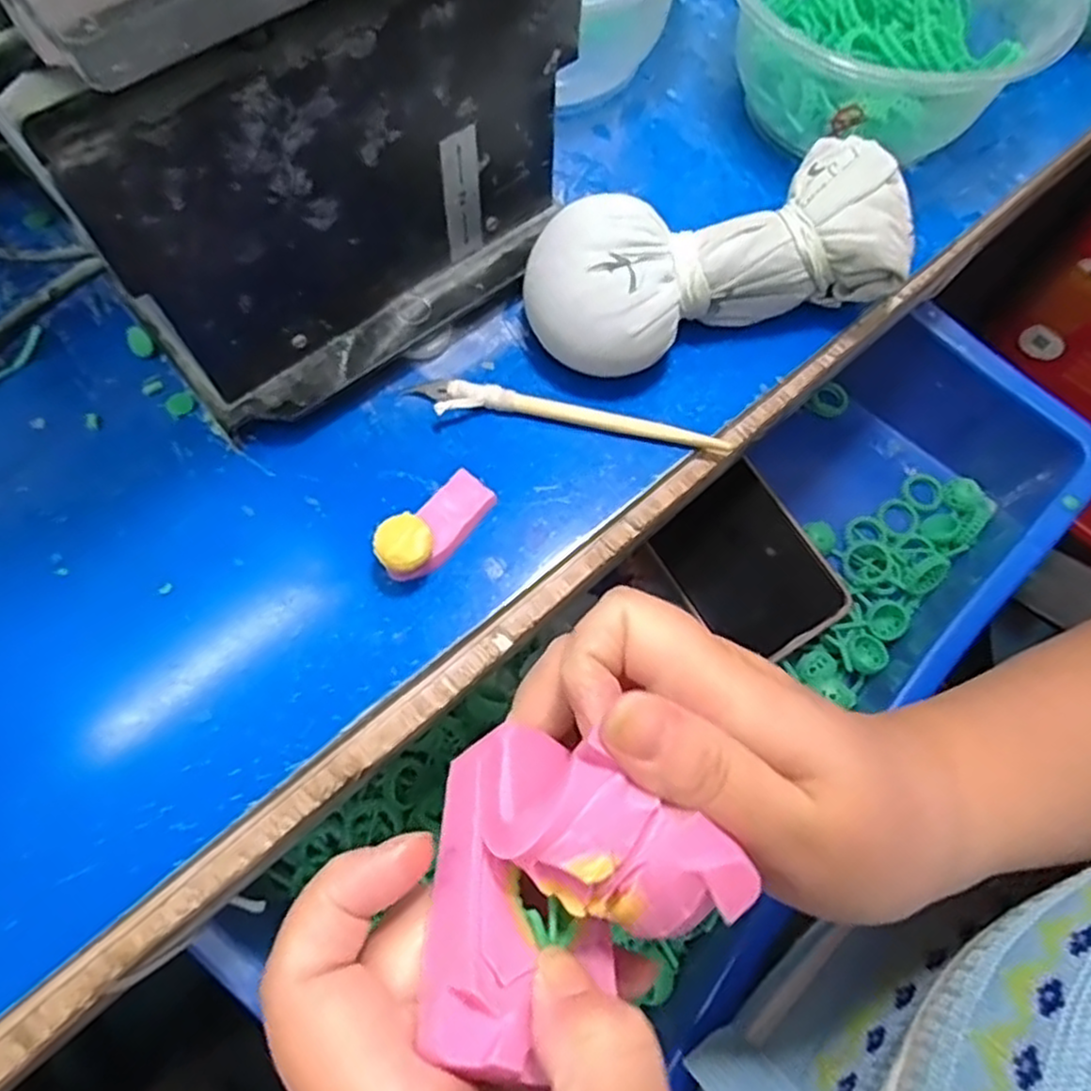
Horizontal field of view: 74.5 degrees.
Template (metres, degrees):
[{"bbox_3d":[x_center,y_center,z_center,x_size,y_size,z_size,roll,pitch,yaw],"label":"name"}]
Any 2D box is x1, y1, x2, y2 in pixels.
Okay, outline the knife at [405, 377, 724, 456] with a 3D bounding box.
[{"bbox_3d":[0.009,-0.047,0.262,0.116,0.008,0.014,8,68,2],"label":"knife"}]

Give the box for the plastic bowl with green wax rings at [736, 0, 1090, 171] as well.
[{"bbox_3d":[0.136,-0.221,0.304,0.125,0.062,0.116,0,68,-1],"label":"plastic bowl with green wax rings"}]

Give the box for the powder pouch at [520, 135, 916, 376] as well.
[{"bbox_3d":[0.062,-0.103,0.265,0.138,0.045,0.056,-19,70,-9],"label":"powder pouch"}]

